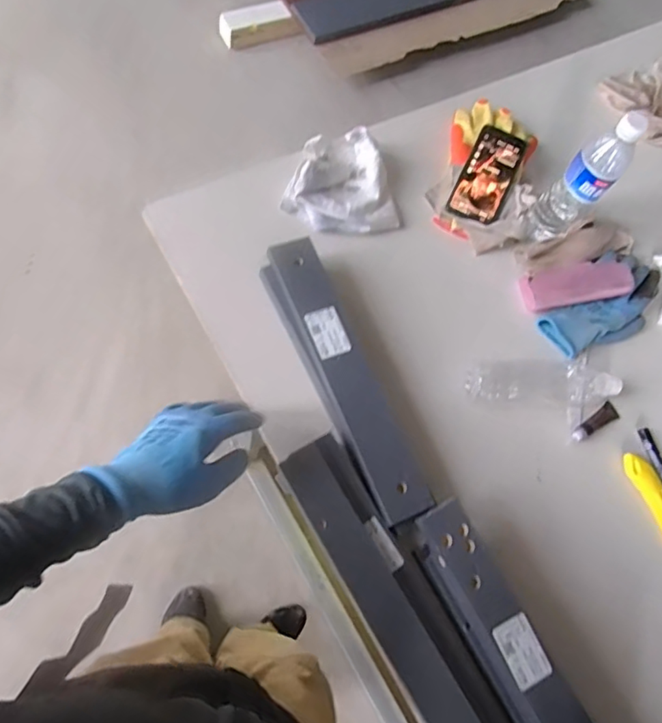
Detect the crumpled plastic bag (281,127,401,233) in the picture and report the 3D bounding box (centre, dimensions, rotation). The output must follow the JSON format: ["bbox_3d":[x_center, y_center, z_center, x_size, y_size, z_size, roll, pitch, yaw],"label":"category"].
[{"bbox_3d":[0.013,-0.263,0.786,0.163,0.060,0.161,-3,71,-10],"label":"crumpled plastic bag"}]

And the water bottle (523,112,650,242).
[{"bbox_3d":[0.339,-0.237,0.759,0.072,0.234,0.057,40,70,6],"label":"water bottle"}]

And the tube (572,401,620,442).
[{"bbox_3d":[0.362,0.083,0.745,0.092,0.010,0.024,-25,72,-26],"label":"tube"}]

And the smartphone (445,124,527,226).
[{"bbox_3d":[0.237,-0.283,0.821,0.076,0.007,0.166,24,75,8],"label":"smartphone"}]

